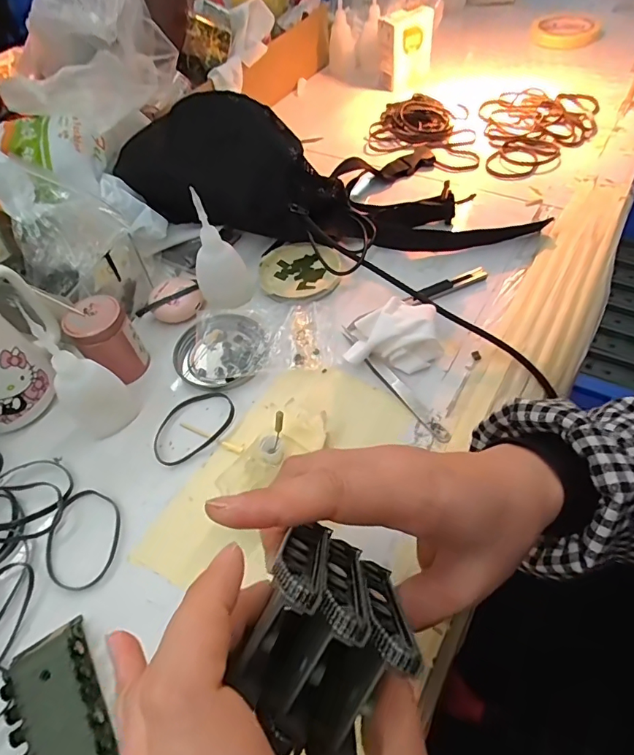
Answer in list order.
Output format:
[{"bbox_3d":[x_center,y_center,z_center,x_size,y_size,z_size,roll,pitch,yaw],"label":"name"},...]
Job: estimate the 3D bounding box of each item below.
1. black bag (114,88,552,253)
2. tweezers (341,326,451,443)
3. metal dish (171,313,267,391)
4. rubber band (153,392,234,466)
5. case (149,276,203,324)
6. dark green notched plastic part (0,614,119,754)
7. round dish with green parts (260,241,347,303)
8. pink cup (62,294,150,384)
[{"bbox_3d":[0.014,-0.210,0.492,0.422,0.109,0.169,13,56,-2],"label":"black bag"},{"bbox_3d":[0.058,0.002,0.366,0.012,0.005,0.129,-30,58,-16],"label":"tweezers"},{"bbox_3d":[-0.084,-0.024,0.399,0.078,0.009,0.077,-2,55,3],"label":"metal dish"},{"bbox_3d":[-0.098,0.036,0.361,0.070,0.004,0.046,-37,61,-20],"label":"rubber band"},{"bbox_3d":[-0.130,-0.072,0.429,0.045,0.017,0.043,-2,55,3],"label":"case"},{"bbox_3d":[-0.139,0.186,0.250,0.044,0.014,0.093,-30,58,-16],"label":"dark green notched plastic part"},{"bbox_3d":[-0.016,-0.102,0.449,0.080,0.017,0.077,-2,55,3],"label":"round dish with green parts"},{"bbox_3d":[-0.171,-0.031,0.379,0.042,0.059,0.040,-2,55,3],"label":"pink cup"}]

